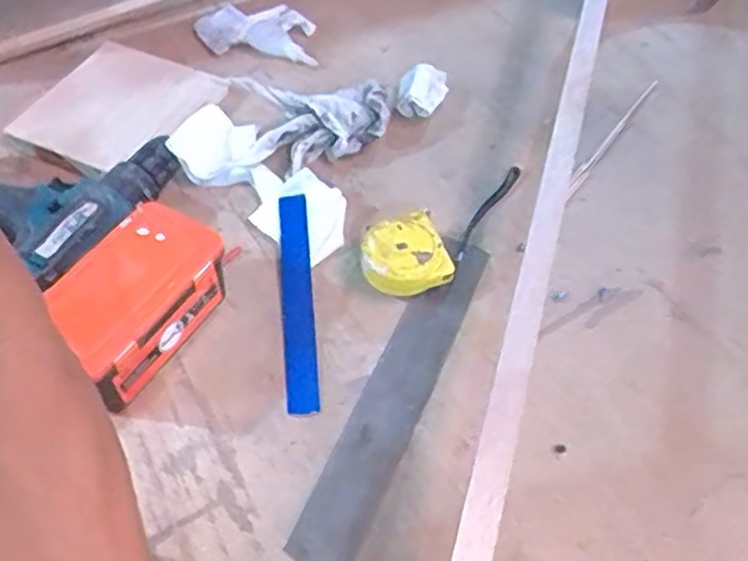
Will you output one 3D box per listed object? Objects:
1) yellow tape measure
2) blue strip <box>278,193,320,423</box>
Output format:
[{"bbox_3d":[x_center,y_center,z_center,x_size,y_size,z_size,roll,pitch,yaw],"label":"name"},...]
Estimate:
[{"bbox_3d":[0.023,-0.018,0.571,0.067,0.034,0.067,-14,55,-8],"label":"yellow tape measure"},{"bbox_3d":[-0.062,0.014,0.570,0.025,0.007,0.201,-8,60,2],"label":"blue strip"}]

